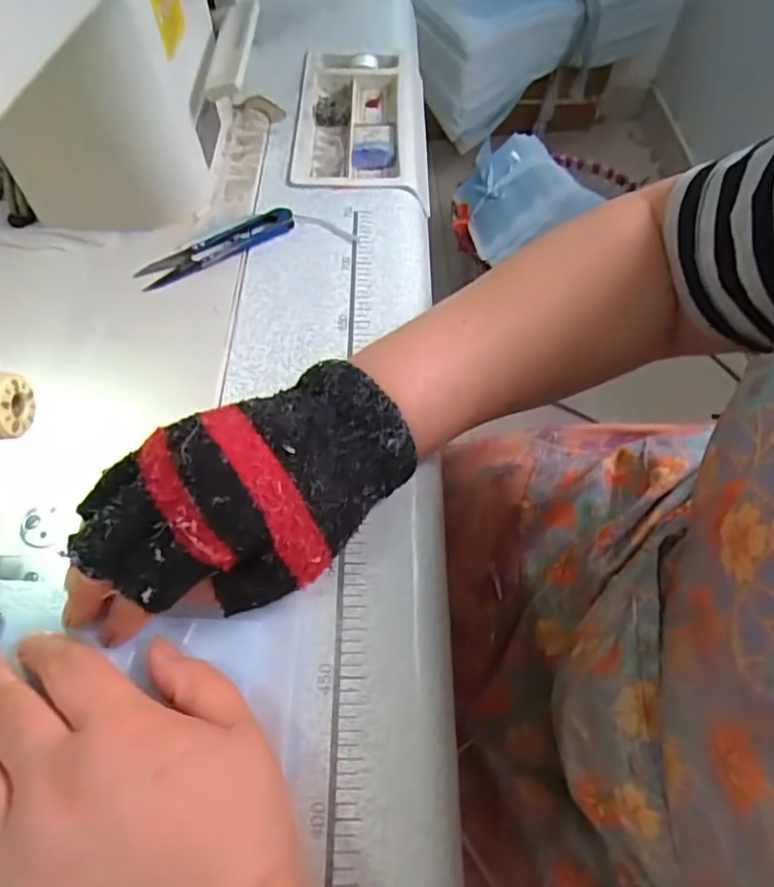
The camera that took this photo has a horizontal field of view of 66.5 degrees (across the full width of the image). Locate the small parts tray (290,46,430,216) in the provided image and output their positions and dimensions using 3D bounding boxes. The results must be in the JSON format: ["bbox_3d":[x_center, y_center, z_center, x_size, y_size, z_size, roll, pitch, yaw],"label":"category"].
[{"bbox_3d":[-0.020,-0.252,0.456,0.096,0.026,0.165,0,58,-2],"label":"small parts tray"}]

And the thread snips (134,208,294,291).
[{"bbox_3d":[-0.107,-0.125,0.376,0.103,0.009,0.021,-29,64,-18],"label":"thread snips"}]

